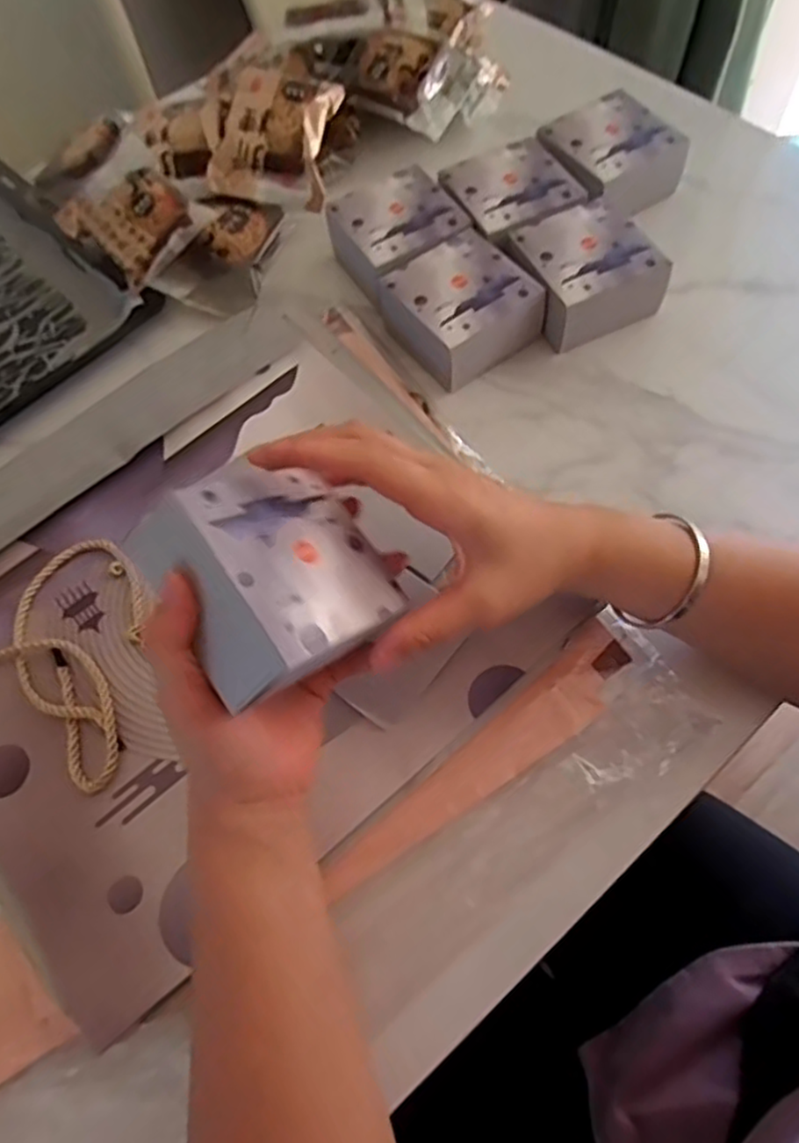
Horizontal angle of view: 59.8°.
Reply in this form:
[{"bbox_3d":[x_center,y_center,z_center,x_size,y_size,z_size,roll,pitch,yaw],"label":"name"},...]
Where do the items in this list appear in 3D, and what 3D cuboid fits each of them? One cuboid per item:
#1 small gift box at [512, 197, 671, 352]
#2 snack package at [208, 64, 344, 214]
[{"bbox_3d":[0.142,-0.227,0.527,0.094,0.042,0.096,-23,65,-6],"label":"small gift box"},{"bbox_3d":[-0.104,-0.372,0.592,0.095,0.053,0.112,6,65,8],"label":"snack package"}]

